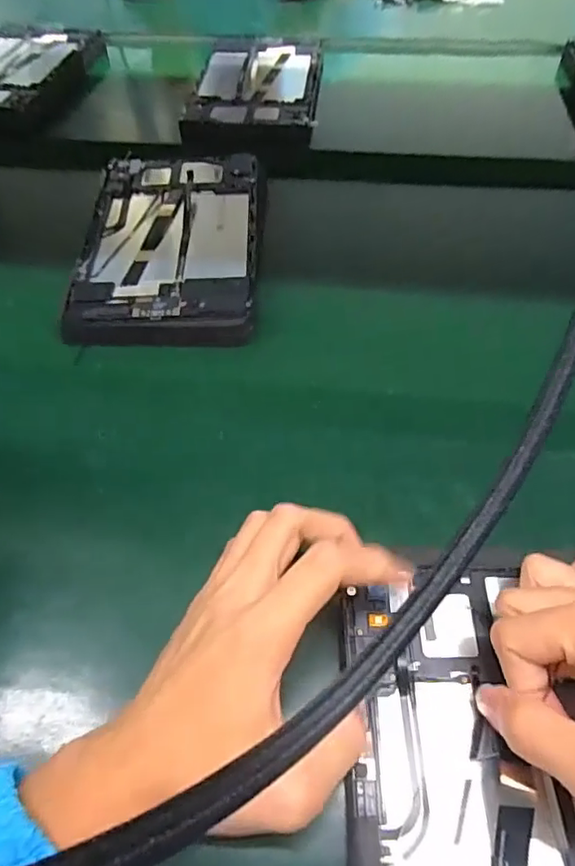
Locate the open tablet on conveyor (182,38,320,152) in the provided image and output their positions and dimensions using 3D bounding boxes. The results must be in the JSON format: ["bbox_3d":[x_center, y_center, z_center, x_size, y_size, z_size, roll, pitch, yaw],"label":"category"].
[{"bbox_3d":[-0.039,-0.436,0.710,0.155,0.038,0.236,3,53,4],"label":"open tablet on conveyor"}]

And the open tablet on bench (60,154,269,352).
[{"bbox_3d":[-0.104,-0.174,0.516,0.154,0.034,0.257,-1,53,1],"label":"open tablet on bench"}]

